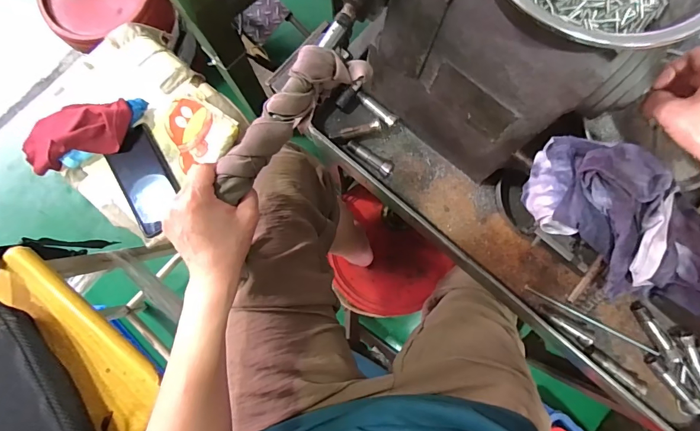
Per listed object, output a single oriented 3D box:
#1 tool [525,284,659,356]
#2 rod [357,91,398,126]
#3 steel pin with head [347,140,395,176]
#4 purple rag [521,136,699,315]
[{"bbox_3d":[0.329,0.144,0.541,0.191,0.007,0.006,28,84,6],"label":"tool"},{"bbox_3d":[0.038,-0.157,0.582,0.073,0.015,0.019,39,85,7],"label":"rod"},{"bbox_3d":[0.031,-0.085,0.579,0.076,0.022,0.022,40,85,7],"label":"steel pin with head"},{"bbox_3d":[0.232,-0.005,0.349,0.094,0.060,0.154,-43,83,-4],"label":"purple rag"}]

